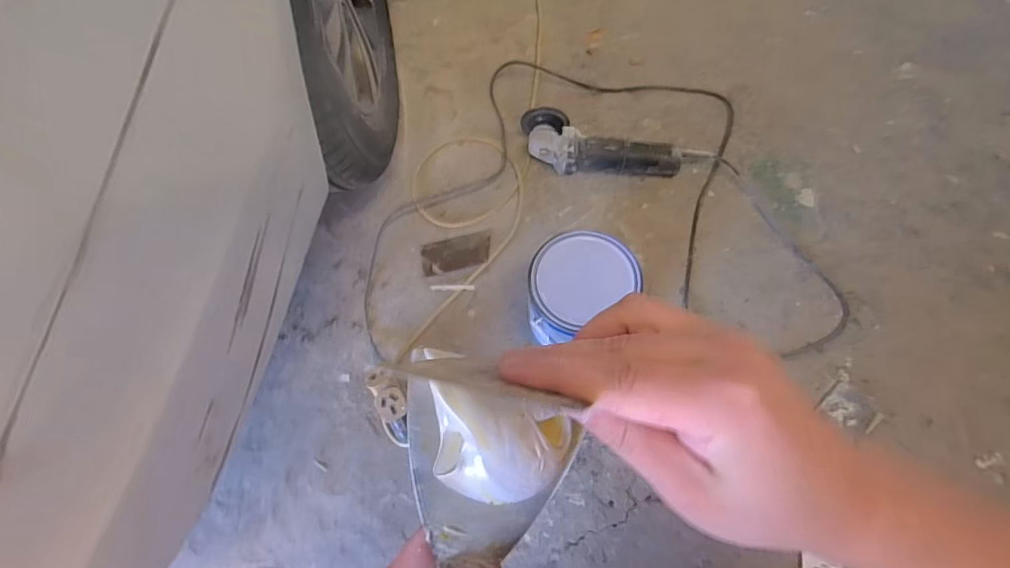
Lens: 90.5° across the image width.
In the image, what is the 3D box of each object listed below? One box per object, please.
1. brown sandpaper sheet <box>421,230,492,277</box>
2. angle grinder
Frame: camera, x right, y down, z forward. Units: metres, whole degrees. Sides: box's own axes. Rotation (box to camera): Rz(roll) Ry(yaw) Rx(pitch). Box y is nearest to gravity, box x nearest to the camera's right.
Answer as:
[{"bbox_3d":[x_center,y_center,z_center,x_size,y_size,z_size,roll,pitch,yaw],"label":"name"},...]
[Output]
[{"bbox_3d":[-0.085,-0.055,0.895,0.125,0.011,0.064,-13,65,-3],"label":"brown sandpaper sheet"},{"bbox_3d":[0.196,-0.242,0.925,0.347,0.070,0.105,12,67,9],"label":"angle grinder"}]

